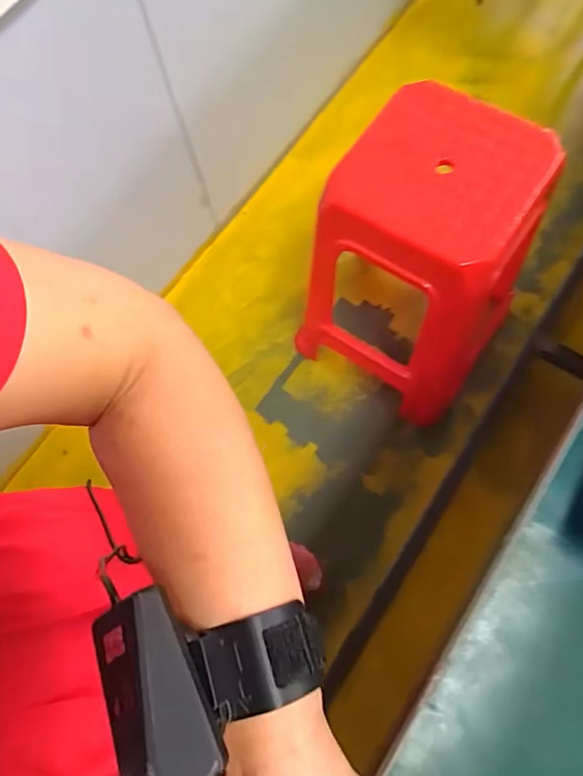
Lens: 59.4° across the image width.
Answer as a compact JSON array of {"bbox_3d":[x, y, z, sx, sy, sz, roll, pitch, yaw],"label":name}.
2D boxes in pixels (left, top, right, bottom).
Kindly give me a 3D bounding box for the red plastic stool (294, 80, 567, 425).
[{"bbox_3d":[0.256,-0.213,1.032,0.349,0.580,0.348,33,77,15],"label":"red plastic stool"}]

